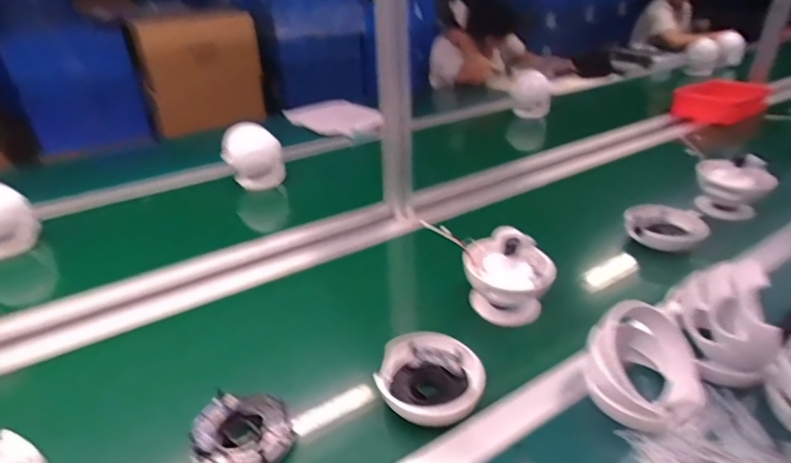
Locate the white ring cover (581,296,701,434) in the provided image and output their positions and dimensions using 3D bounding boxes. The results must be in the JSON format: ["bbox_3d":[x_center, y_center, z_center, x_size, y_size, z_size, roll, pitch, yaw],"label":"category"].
[{"bbox_3d":[0.279,0.149,0.523,0.111,0.087,0.123,17,35,33],"label":"white ring cover"}]

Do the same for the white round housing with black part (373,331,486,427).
[{"bbox_3d":[0.041,0.169,0.548,0.117,0.036,0.114,-3,29,1],"label":"white round housing with black part"}]

